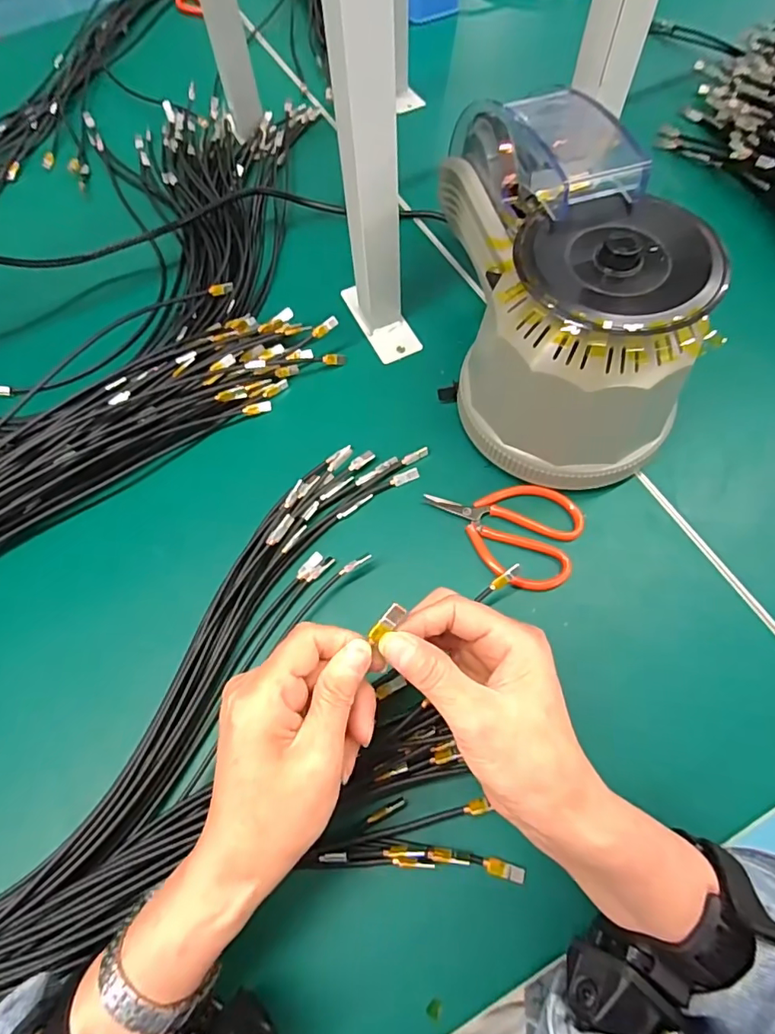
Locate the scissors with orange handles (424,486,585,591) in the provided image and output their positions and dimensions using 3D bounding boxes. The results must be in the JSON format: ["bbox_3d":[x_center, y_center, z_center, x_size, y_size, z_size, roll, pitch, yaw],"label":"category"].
[{"bbox_3d":[0.083,0.006,0.374,0.110,0.015,0.072,20,69,11],"label":"scissors with orange handles"}]

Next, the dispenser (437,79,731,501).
[{"bbox_3d":[0.121,-0.132,0.341,0.134,0.189,0.174,-26,67,-8],"label":"dispenser"}]

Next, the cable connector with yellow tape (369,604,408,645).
[{"bbox_3d":[0.000,0.050,0.241,0.007,0.006,0.021,45,98,21],"label":"cable connector with yellow tape"}]

